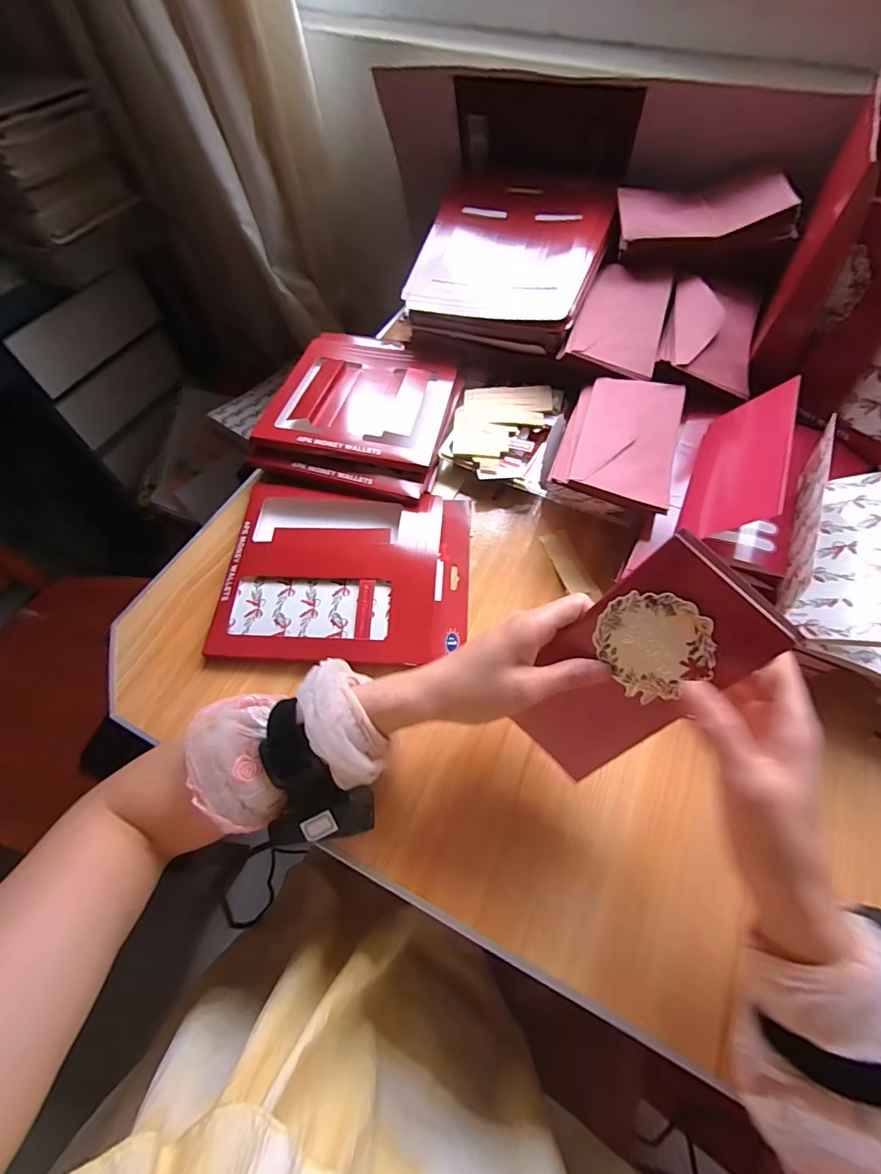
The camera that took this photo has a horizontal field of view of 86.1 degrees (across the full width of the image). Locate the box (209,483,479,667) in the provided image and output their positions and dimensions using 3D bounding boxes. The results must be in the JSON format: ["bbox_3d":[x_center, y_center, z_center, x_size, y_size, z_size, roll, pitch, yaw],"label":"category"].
[{"bbox_3d":[-0.089,-0.020,0.460,0.231,0.026,0.193,3,61,2],"label":"box"}]

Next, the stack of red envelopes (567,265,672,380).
[{"bbox_3d":[0.210,-0.309,0.544,0.093,0.028,0.156,17,62,10],"label":"stack of red envelopes"}]

